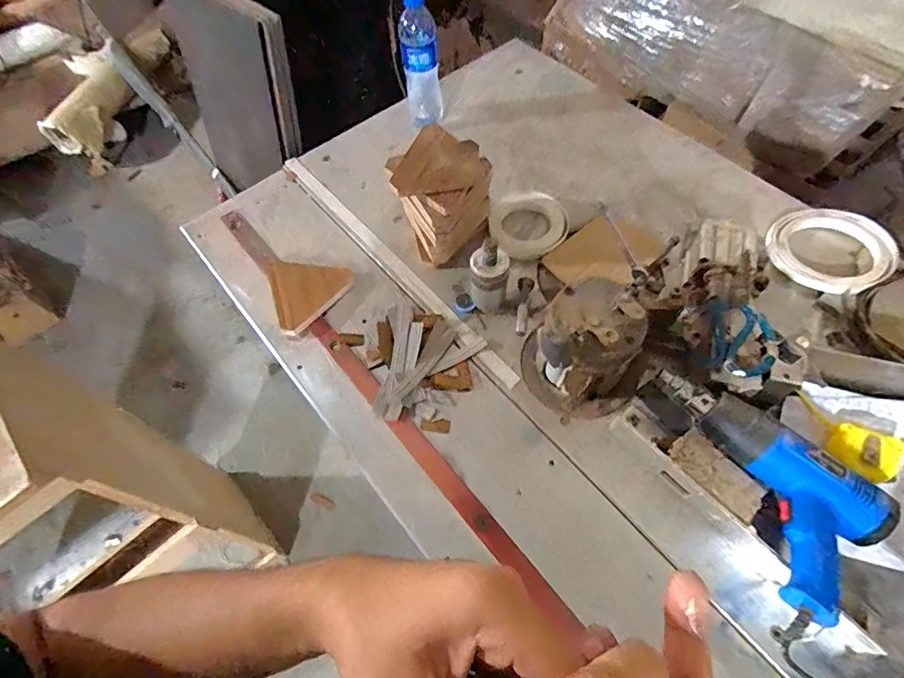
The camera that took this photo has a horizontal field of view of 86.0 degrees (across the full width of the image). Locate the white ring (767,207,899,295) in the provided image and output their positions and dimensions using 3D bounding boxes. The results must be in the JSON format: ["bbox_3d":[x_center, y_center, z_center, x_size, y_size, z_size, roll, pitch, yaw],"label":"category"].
[{"bbox_3d":[0.609,-0.146,0.783,0.174,0.034,0.173,-38,66,-17],"label":"white ring"}]

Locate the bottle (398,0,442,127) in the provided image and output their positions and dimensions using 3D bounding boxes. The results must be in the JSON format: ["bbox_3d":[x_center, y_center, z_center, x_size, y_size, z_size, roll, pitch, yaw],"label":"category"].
[{"bbox_3d":[-0.057,-0.504,0.902,0.066,0.232,0.067,2,61,4],"label":"bottle"}]

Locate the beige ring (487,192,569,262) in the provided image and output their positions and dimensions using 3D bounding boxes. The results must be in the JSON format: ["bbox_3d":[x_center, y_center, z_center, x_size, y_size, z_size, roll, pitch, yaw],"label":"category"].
[{"bbox_3d":[0.129,-0.196,0.826,0.127,0.034,0.131,-1,61,2],"label":"beige ring"}]

